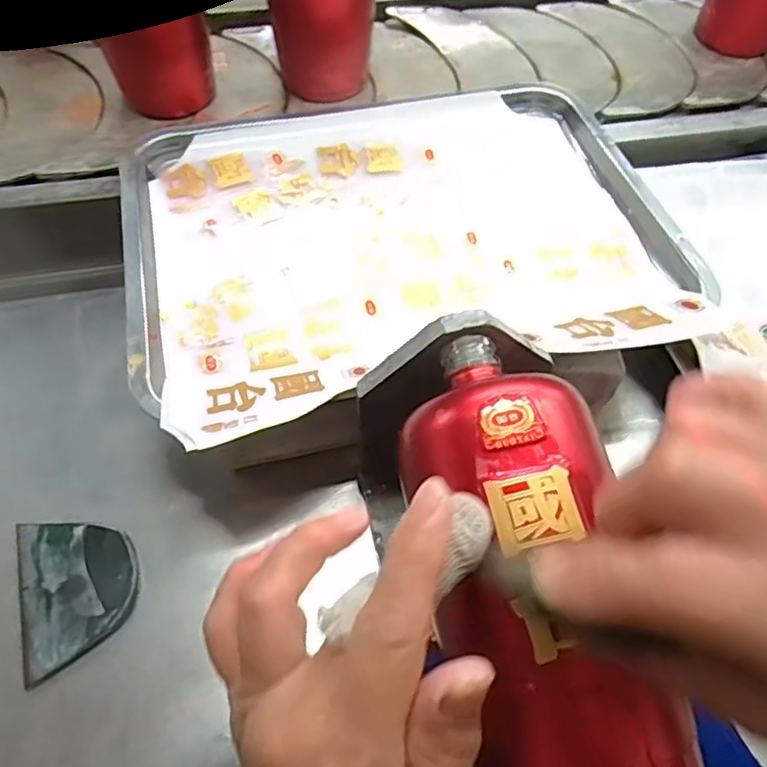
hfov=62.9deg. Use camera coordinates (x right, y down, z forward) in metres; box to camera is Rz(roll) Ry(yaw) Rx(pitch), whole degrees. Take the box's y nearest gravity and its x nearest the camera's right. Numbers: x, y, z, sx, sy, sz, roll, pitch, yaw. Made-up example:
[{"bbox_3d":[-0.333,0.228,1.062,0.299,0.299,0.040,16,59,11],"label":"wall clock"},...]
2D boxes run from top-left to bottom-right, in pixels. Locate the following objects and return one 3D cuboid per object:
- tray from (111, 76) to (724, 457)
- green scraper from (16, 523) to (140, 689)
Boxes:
[{"bbox_3d":[0.009,-0.109,0.408,0.339,0.037,0.270,-13,60,-11],"label":"tray"},{"bbox_3d":[-0.160,0.105,0.329,0.058,0.008,0.079,-17,61,-10],"label":"green scraper"}]

